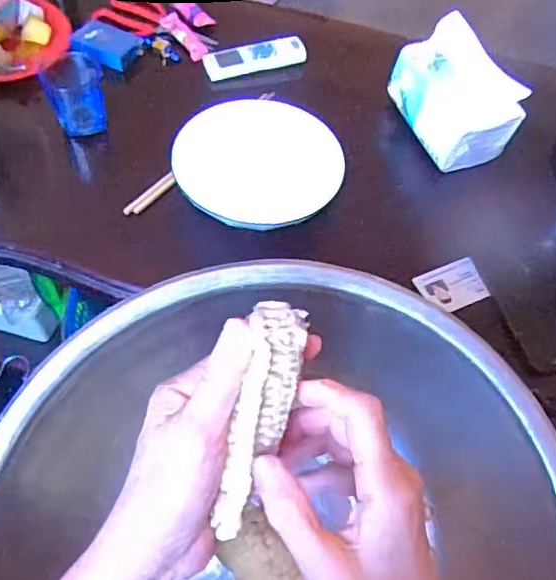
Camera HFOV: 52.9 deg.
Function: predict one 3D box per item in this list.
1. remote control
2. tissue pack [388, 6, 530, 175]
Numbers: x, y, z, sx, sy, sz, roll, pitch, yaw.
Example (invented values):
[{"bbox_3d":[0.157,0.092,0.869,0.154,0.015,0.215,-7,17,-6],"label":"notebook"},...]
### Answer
[{"bbox_3d":[-0.032,-0.341,0.819,0.150,0.024,0.044,-13,59,-12],"label":"remote control"},{"bbox_3d":[0.234,-0.258,0.724,0.108,0.097,0.168,-15,59,-13],"label":"tissue pack"}]

